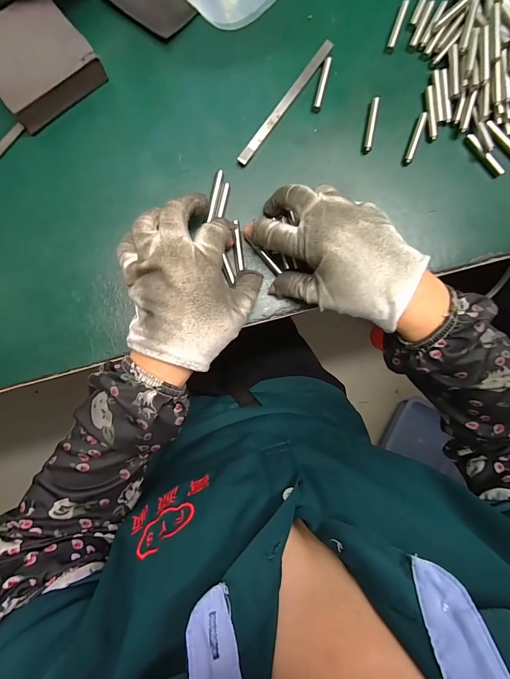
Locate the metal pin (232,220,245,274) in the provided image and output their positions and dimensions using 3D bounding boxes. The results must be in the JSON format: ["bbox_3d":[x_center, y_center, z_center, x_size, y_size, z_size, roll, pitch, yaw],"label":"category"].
[{"bbox_3d":[-0.015,-0.083,0.287,0.008,0.004,0.043,-4,93,-6],"label":"metal pin"}]

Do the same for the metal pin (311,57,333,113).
[{"bbox_3d":[0.062,-0.232,0.296,0.008,0.007,0.049,14,89,-6],"label":"metal pin"}]

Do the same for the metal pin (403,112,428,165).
[{"bbox_3d":[0.150,-0.188,0.303,0.007,0.007,0.051,19,89,-6],"label":"metal pin"}]

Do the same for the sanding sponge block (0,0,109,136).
[{"bbox_3d":[-0.177,-0.227,0.266,0.079,0.025,0.070,-37,94,-4],"label":"sanding sponge block"}]

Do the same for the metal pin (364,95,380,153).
[{"bbox_3d":[0.107,-0.199,0.300,0.007,0.009,0.050,12,90,-6],"label":"metal pin"}]

